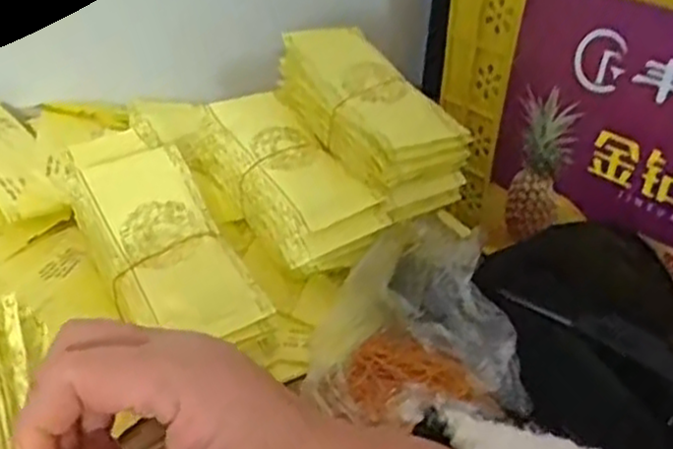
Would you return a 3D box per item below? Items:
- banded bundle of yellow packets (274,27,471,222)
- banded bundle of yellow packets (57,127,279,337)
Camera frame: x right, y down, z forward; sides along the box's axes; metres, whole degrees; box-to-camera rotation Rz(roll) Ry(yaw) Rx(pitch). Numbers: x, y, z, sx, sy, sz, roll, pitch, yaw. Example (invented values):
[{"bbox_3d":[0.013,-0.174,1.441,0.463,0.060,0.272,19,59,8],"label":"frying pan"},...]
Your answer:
[{"bbox_3d":[0.027,-0.098,0.658,0.085,0.072,0.184,-20,56,-36],"label":"banded bundle of yellow packets"},{"bbox_3d":[-0.131,0.007,0.547,0.086,0.033,0.200,-19,54,-35],"label":"banded bundle of yellow packets"}]

